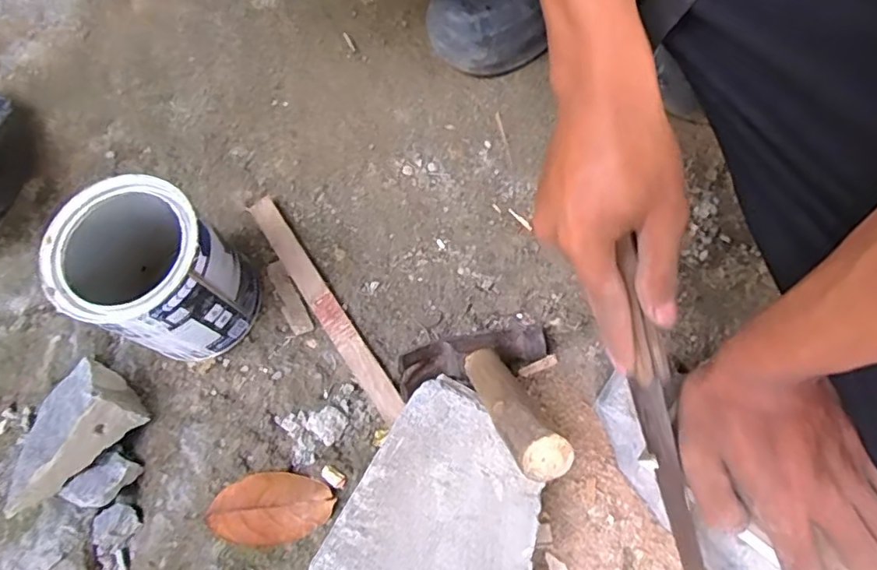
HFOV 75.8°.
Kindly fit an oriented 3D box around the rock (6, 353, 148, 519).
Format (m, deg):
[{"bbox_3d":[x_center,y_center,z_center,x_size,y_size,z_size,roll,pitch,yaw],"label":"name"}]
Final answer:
[{"bbox_3d":[-0.305,0.116,0.456,0.113,0.048,0.075,-42,75,-13],"label":"rock"}]

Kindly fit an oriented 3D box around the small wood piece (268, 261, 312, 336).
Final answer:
[{"bbox_3d":[-0.134,0.010,0.509,0.021,0.010,0.071,-24,72,-8],"label":"small wood piece"}]

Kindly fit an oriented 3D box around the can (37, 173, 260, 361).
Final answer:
[{"bbox_3d":[-0.218,-0.004,0.450,0.109,0.130,0.103,0,70,1],"label":"can"}]

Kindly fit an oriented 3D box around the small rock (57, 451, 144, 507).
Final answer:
[{"bbox_3d":[-0.271,0.159,0.455,0.032,0.023,0.049,40,75,14],"label":"small rock"}]

